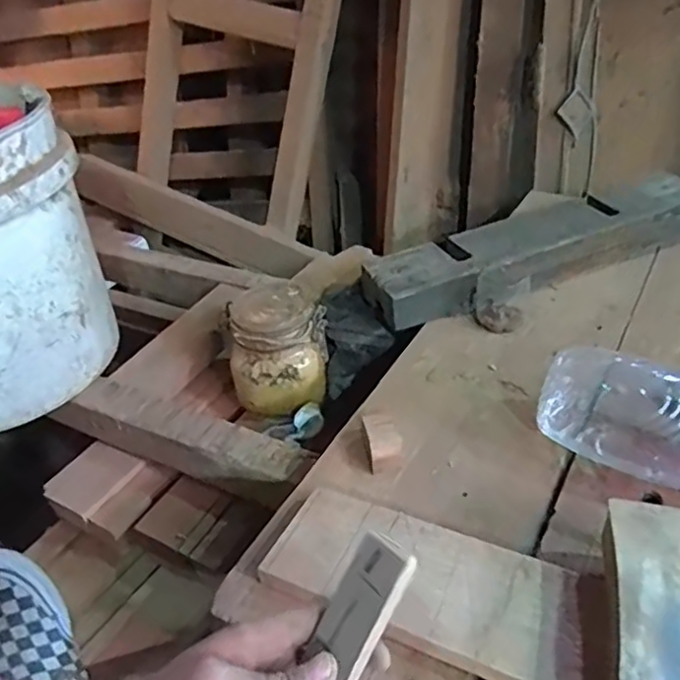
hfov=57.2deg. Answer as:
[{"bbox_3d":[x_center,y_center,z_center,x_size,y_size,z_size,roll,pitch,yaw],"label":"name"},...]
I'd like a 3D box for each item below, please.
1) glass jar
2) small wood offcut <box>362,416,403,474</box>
[{"bbox_3d":[-0.073,0.012,0.730,0.114,0.118,0.101,-11,37,-6],"label":"glass jar"},{"bbox_3d":[0.038,0.089,0.542,0.029,0.020,0.049,-8,36,-3],"label":"small wood offcut"}]

